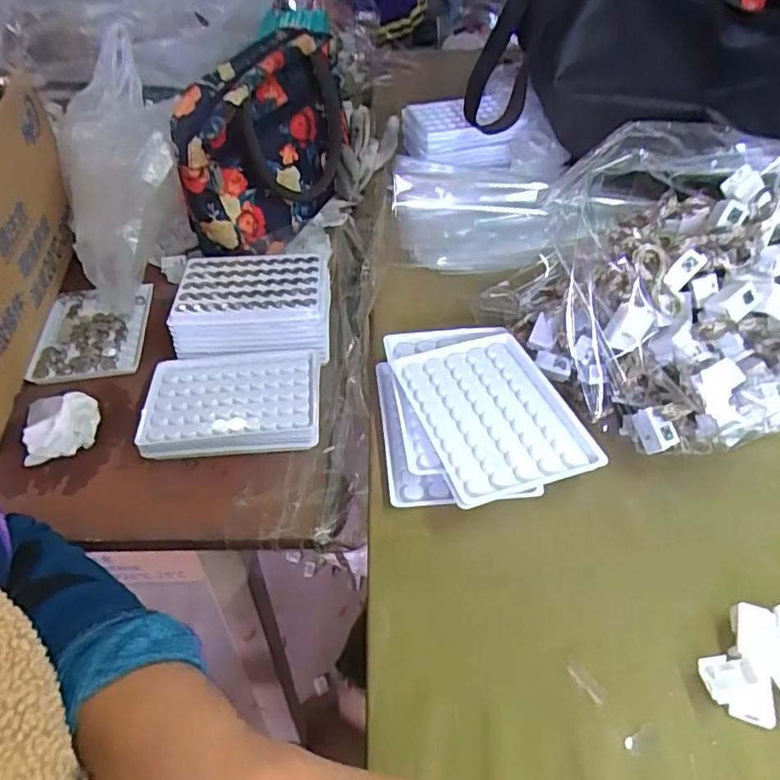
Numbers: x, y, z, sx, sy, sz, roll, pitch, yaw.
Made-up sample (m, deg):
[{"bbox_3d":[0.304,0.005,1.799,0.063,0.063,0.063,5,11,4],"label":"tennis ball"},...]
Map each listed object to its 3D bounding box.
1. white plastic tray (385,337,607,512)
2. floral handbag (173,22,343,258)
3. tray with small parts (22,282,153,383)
[{"bbox_3d":[0.066,0.014,0.400,0.097,0.015,0.128,-15,48,-13],"label":"white plastic tray"},{"bbox_3d":[-0.117,-0.248,0.610,0.101,0.143,0.230,6,45,8],"label":"floral handbag"},{"bbox_3d":[-0.272,-0.054,0.562,0.091,0.015,0.124,-7,45,-6],"label":"tray with small parts"}]

